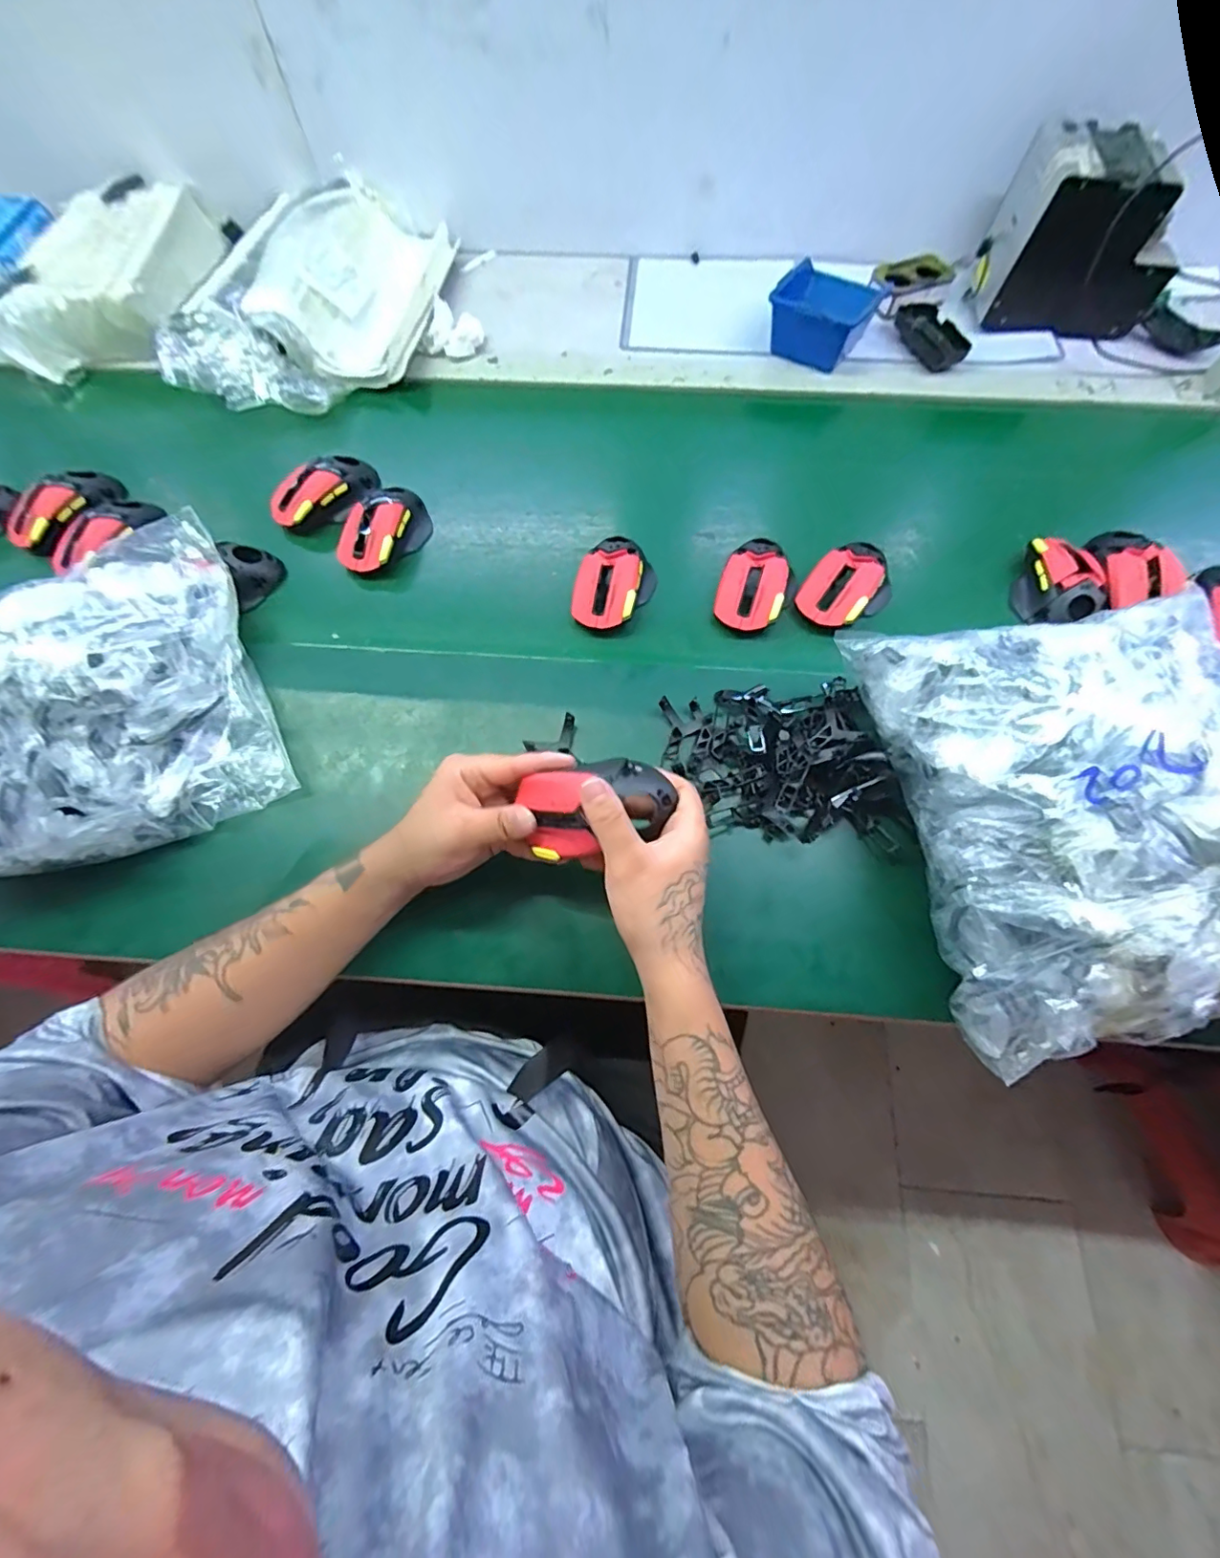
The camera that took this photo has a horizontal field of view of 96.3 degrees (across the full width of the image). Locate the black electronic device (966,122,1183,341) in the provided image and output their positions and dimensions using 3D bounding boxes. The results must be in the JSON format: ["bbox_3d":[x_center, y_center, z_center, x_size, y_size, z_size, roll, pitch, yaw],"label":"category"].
[{"bbox_3d":[0.557,-0.636,0.639,0.184,0.145,0.120,5,69,3],"label":"black electronic device"}]

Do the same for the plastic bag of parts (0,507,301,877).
[{"bbox_3d":[-0.466,-0.061,0.465,0.292,0.129,0.268,-24,70,-8],"label":"plastic bag of parts"}]

